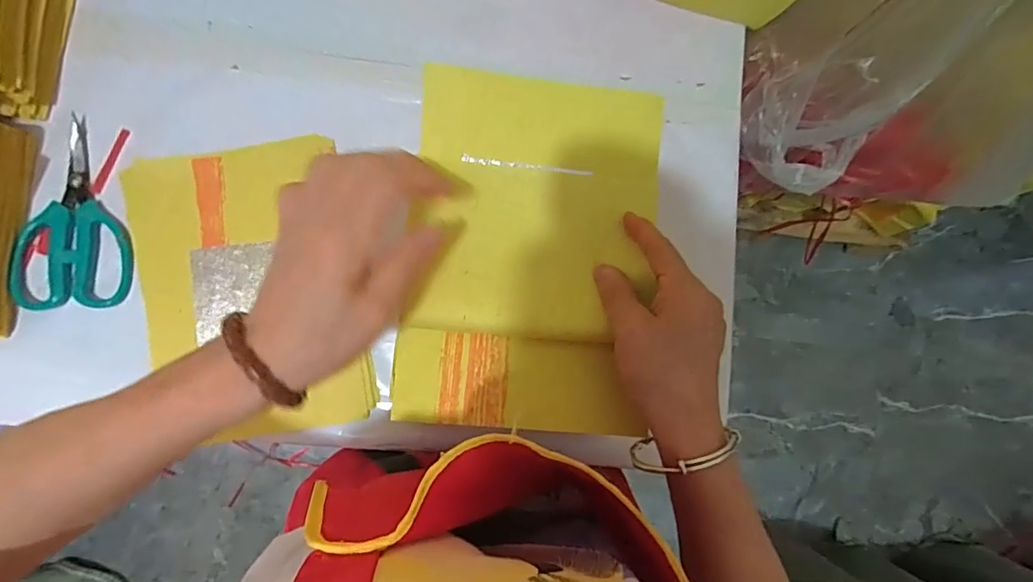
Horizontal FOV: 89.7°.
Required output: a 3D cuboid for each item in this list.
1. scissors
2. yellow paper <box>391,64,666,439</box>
[{"bbox_3d":[-0.347,-0.062,0.408,0.081,0.008,0.150,-3,84,-6],"label":"scissors"},{"bbox_3d":[0.012,-0.028,0.327,0.153,0.033,0.224,5,84,-5],"label":"yellow paper"}]

